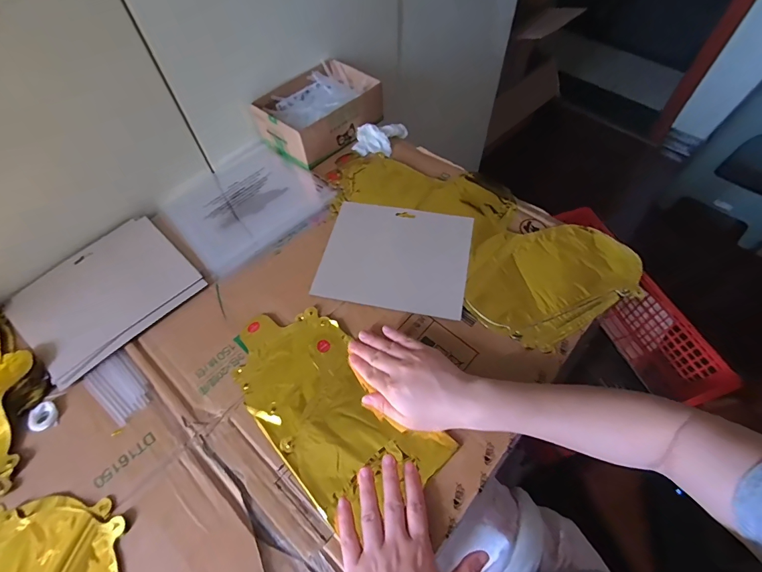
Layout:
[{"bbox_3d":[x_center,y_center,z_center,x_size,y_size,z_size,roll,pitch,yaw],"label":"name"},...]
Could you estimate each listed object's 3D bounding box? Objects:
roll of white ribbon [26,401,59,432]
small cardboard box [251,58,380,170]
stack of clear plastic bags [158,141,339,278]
[{"bbox_3d":[-0.365,0.140,0.410,0.027,0.006,0.030,-23,59,-12],"label":"roll of white ribbon"},{"bbox_3d":[-0.100,-0.291,0.635,0.188,0.066,0.135,-40,64,-21],"label":"small cardboard box"},{"bbox_3d":[-0.211,-0.133,0.591,0.209,0.016,0.215,-38,59,-22],"label":"stack of clear plastic bags"}]

